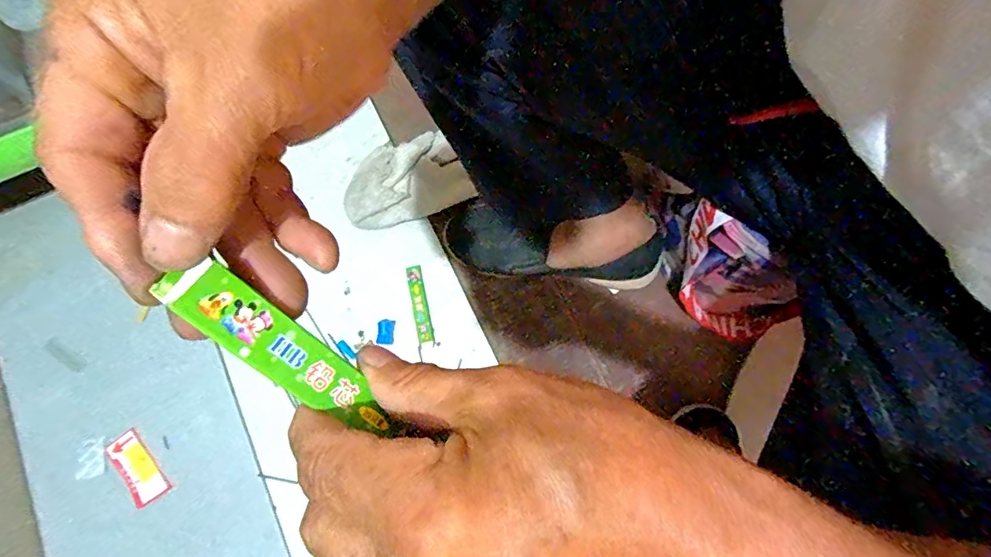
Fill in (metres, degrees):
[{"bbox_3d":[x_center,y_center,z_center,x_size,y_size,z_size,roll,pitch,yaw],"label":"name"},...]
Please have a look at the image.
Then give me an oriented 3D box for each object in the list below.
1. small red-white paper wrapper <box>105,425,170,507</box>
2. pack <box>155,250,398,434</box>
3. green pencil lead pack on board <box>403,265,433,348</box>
[{"bbox_3d":[-0.425,0.224,0.603,0.036,0.004,0.087,-34,78,-33],"label":"small red-white paper wrapper"},{"bbox_3d":[-0.064,0.025,0.160,0.080,0.009,0.017,44,78,-22],"label":"pack"},{"bbox_3d":[-0.097,0.032,0.651,0.023,0.005,0.100,-14,76,-4],"label":"green pencil lead pack on board"}]

